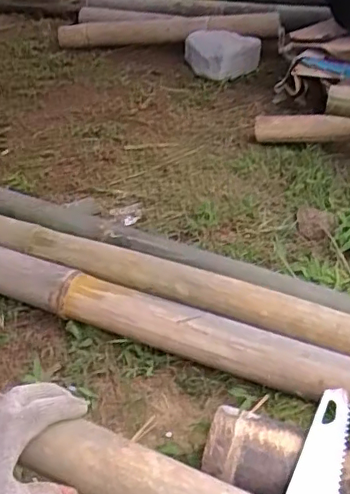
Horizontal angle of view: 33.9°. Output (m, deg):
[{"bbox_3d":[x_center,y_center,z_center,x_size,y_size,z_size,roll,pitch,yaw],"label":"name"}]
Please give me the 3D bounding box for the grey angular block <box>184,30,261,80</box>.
[{"bbox_3d":[0.133,-0.549,1.632,0.210,0.077,0.177,0,40,2],"label":"grey angular block"}]

